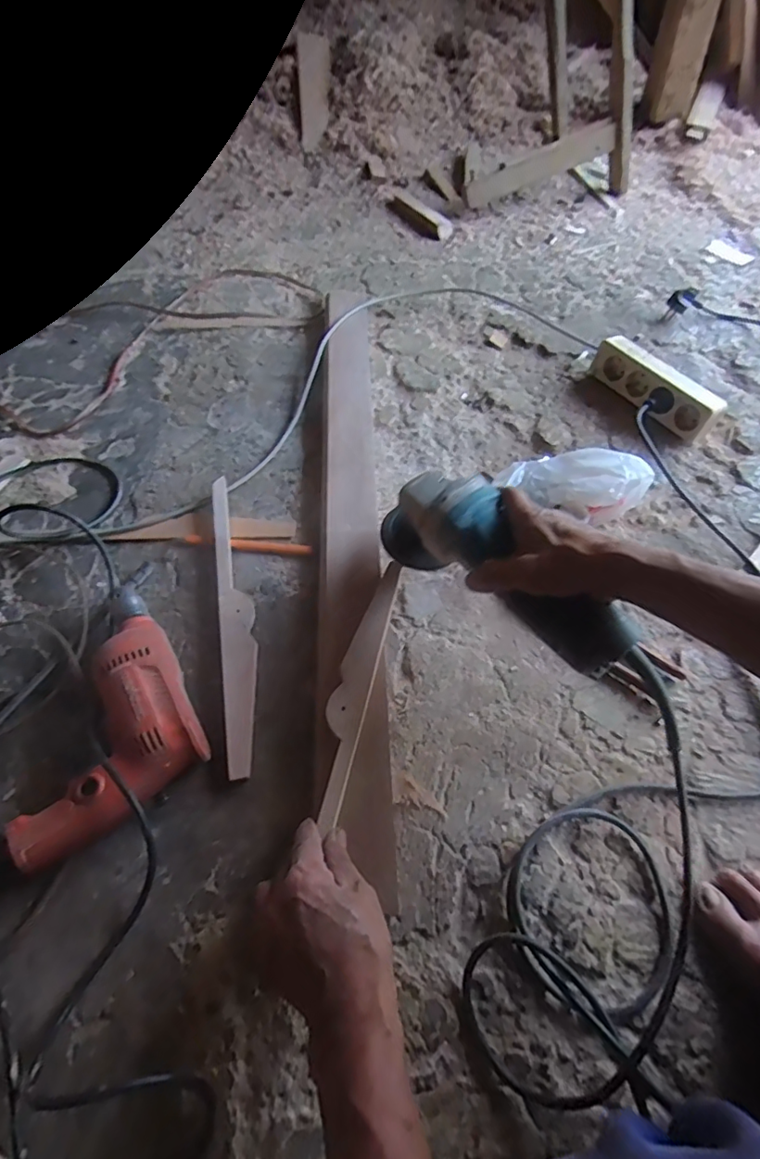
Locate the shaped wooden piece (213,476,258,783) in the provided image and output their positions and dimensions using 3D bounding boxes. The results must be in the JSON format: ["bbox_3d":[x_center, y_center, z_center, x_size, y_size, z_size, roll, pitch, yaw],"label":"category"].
[{"bbox_3d":[-0.159,0.033,0.594,0.036,0.025,0.360,-10,58,-6],"label":"shaped wooden piece"}]

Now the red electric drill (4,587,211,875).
[{"bbox_3d":[-0.269,0.123,0.515,0.162,0.057,0.234,-24,61,-15],"label":"red electric drill"}]

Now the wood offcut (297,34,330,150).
[{"bbox_3d":[-0.154,-1.132,1.251,0.070,0.016,0.281,0,87,0],"label":"wood offcut"}]

